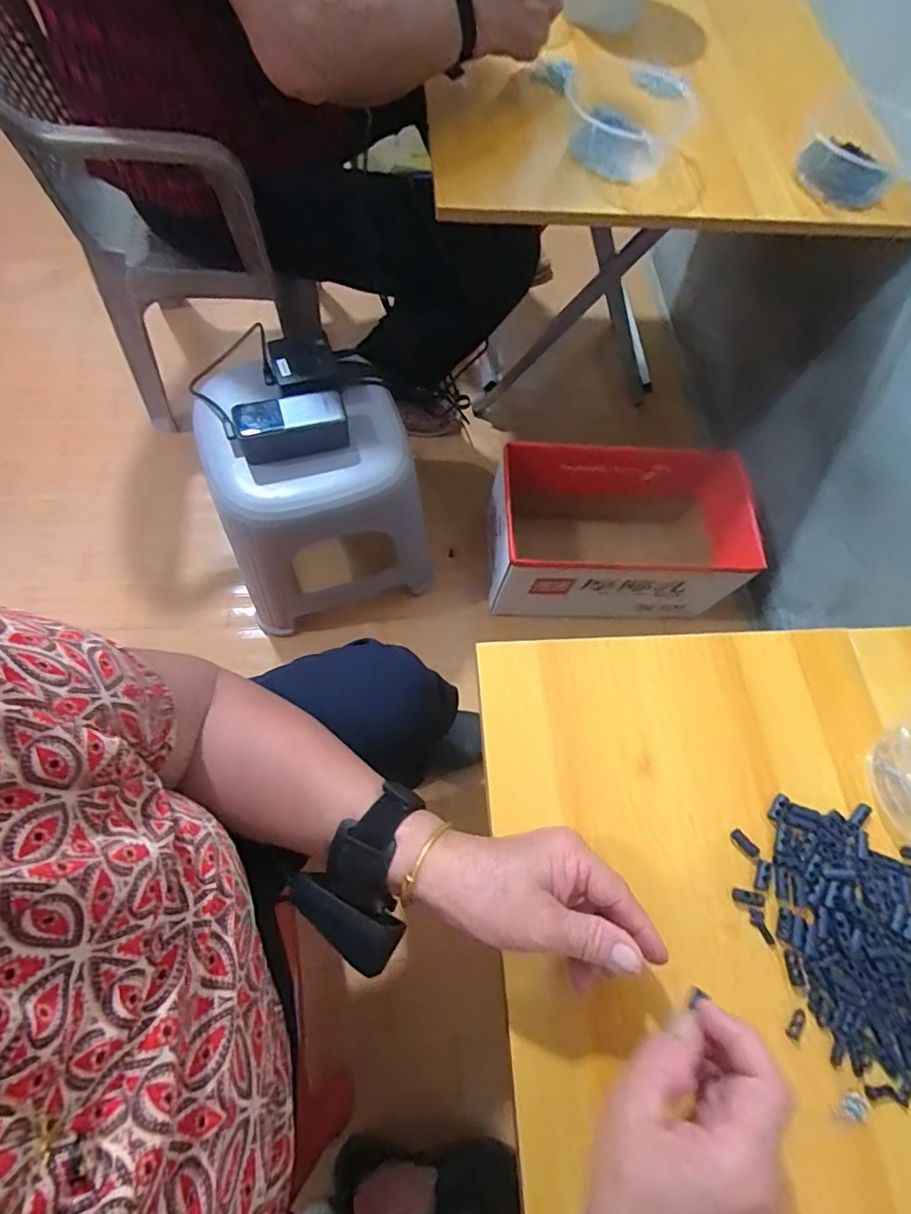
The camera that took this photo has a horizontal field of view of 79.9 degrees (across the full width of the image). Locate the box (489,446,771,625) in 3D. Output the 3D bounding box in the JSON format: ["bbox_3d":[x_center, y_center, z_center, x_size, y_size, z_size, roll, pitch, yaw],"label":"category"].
[{"bbox_3d":[0.251,-0.124,0.875,0.361,0.189,0.221,2,68,-5],"label":"box"}]

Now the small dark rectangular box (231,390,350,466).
[{"bbox_3d":[-0.199,-0.221,0.666,0.131,0.059,0.055,-14,70,-11],"label":"small dark rectangular box"}]

